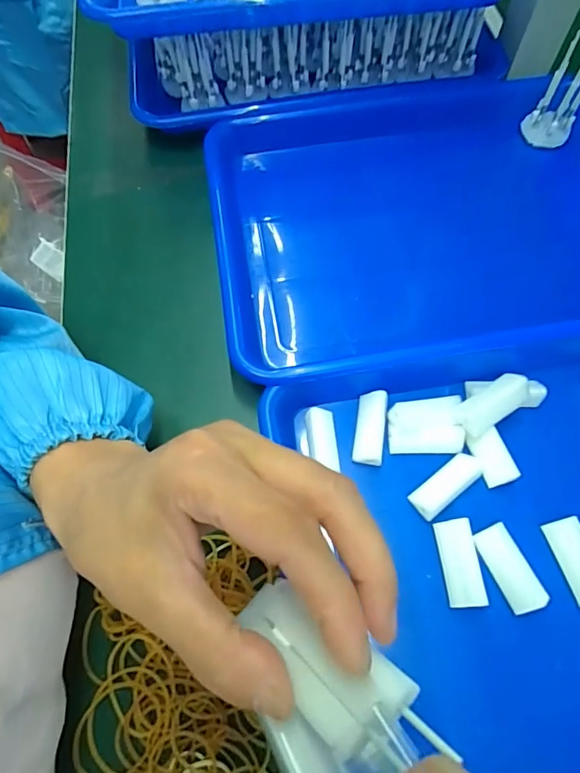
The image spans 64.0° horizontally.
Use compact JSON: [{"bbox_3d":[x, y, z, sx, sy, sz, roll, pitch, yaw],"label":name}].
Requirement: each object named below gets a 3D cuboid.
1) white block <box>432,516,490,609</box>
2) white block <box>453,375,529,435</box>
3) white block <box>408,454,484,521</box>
[{"bbox_3d":[0.095,0.099,0.260,0.018,0.010,0.045,-4,67,-1],"label":"white block"},{"bbox_3d":[0.125,0.010,0.286,0.046,0.011,0.021,-36,70,5],"label":"white block"},{"bbox_3d":[0.095,0.060,0.282,0.046,0.011,0.018,-36,71,-14],"label":"white block"}]

